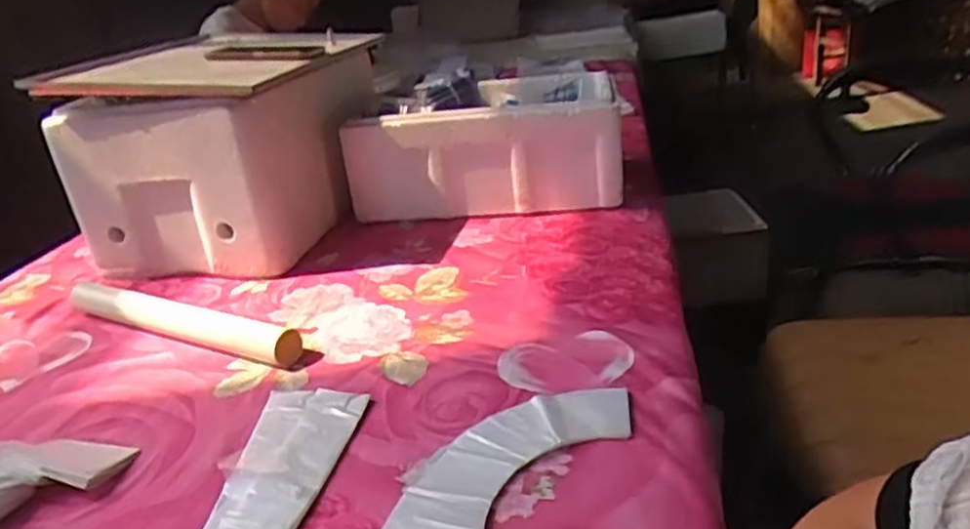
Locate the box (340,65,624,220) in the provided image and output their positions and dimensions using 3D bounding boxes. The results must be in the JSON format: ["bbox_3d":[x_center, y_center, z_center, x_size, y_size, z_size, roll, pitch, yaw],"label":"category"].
[{"bbox_3d":[0.013,-0.173,1.147,0.389,0.191,0.245,2,25,17],"label":"box"}]

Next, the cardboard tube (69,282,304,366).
[{"bbox_3d":[-0.352,0.064,0.825,0.354,0.043,0.038,7,27,27],"label":"cardboard tube"}]

